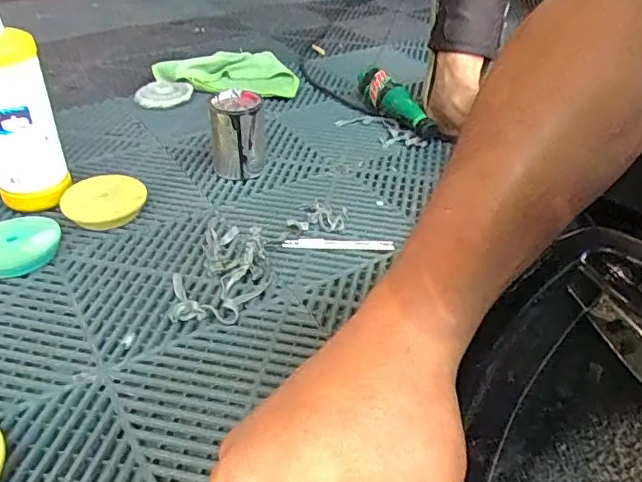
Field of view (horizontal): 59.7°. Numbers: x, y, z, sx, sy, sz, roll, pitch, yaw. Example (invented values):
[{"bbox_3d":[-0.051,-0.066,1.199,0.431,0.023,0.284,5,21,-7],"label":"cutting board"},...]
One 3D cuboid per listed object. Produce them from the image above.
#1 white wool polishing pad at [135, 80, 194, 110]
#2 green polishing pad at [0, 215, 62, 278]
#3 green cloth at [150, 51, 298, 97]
[{"bbox_3d":[-0.272,-0.257,0.971,0.094,0.020,0.080,-16,41,-22],"label":"white wool polishing pad"},{"bbox_3d":[-0.340,0.008,0.623,0.094,0.032,0.079,-16,41,-22],"label":"green polishing pad"},{"bbox_3d":[-0.175,-0.317,1.047,0.255,0.042,0.133,-1,37,-4],"label":"green cloth"}]

